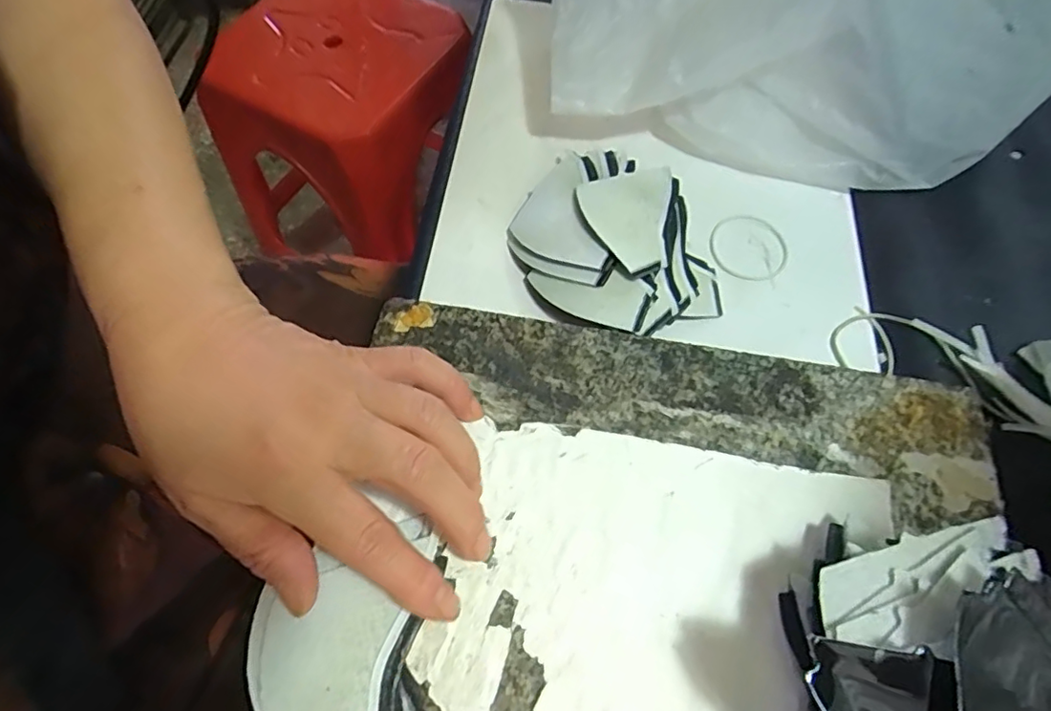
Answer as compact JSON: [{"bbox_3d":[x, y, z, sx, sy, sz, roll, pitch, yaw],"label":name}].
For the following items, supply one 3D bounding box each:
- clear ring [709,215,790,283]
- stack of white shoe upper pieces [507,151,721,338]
[{"bbox_3d":[0.136,-0.066,0.354,0.048,0.006,0.047,0,63,0],"label":"clear ring"},{"bbox_3d":[0.049,-0.069,0.335,0.104,0.031,0.123,-13,64,-7],"label":"stack of white shoe upper pieces"}]

